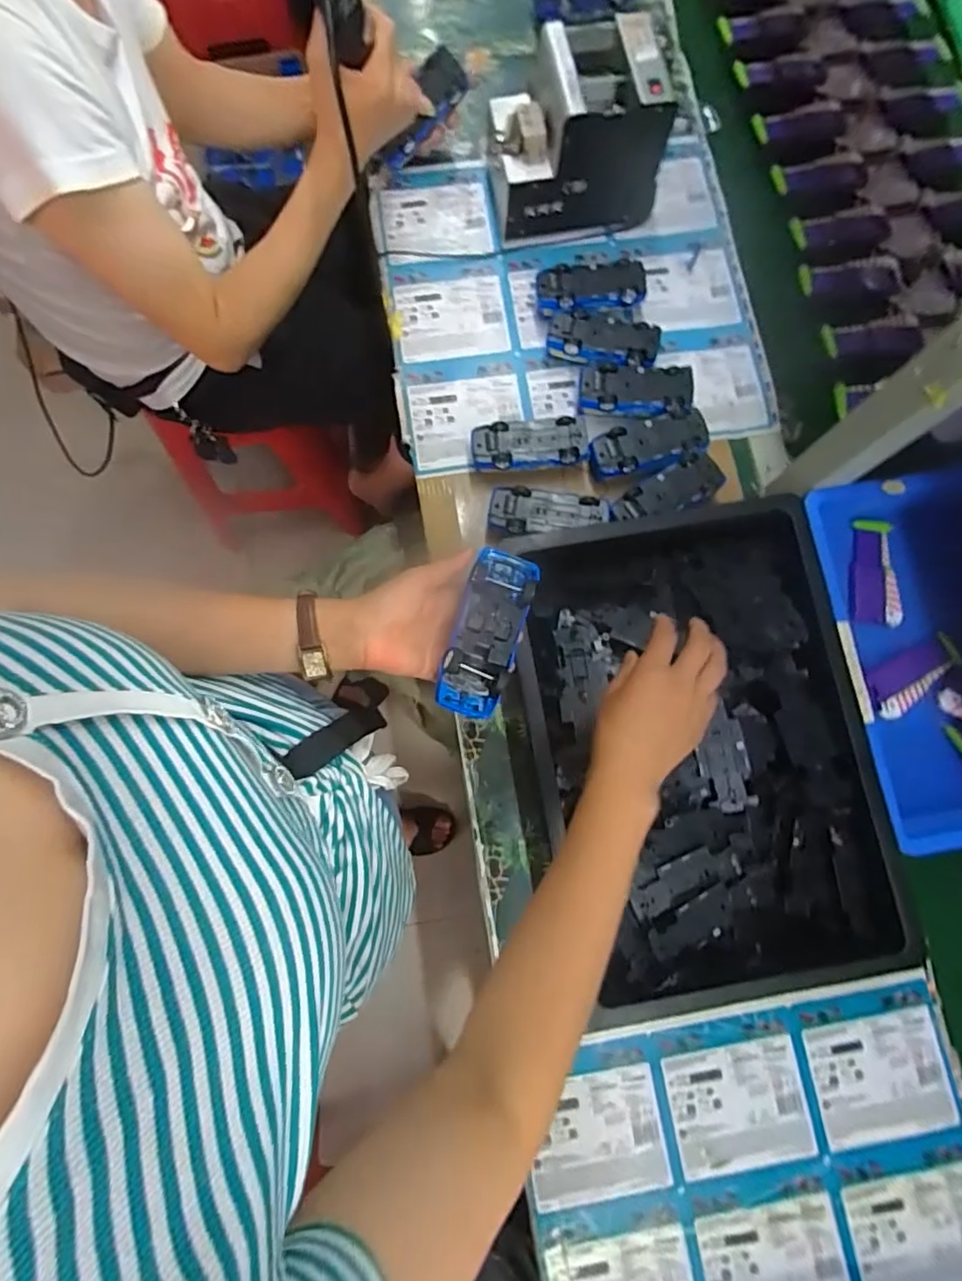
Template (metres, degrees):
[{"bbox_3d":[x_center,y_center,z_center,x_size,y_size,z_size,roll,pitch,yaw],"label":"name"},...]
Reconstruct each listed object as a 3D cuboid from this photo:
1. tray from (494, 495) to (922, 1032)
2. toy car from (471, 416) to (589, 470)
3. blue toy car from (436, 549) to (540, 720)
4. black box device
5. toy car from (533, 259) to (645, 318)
[{"bbox_3d":[0.210,0.110,0.582,0.331,0.118,0.467,-4,82,-4],"label":"tray"},{"bbox_3d":[0.054,-0.223,0.667,0.130,0.041,0.055,-4,82,-4],"label":"toy car"},{"bbox_3d":[0.006,-0.007,0.462,0.051,0.031,0.135,17,82,4],"label":"blue toy car"},{"bbox_3d":[0.110,-0.603,0.689,0.185,0.145,0.147,-13,81,-4],"label":"black box device"},{"bbox_3d":[0.133,-0.424,0.708,0.129,0.045,0.060,-6,81,-2],"label":"toy car"}]

